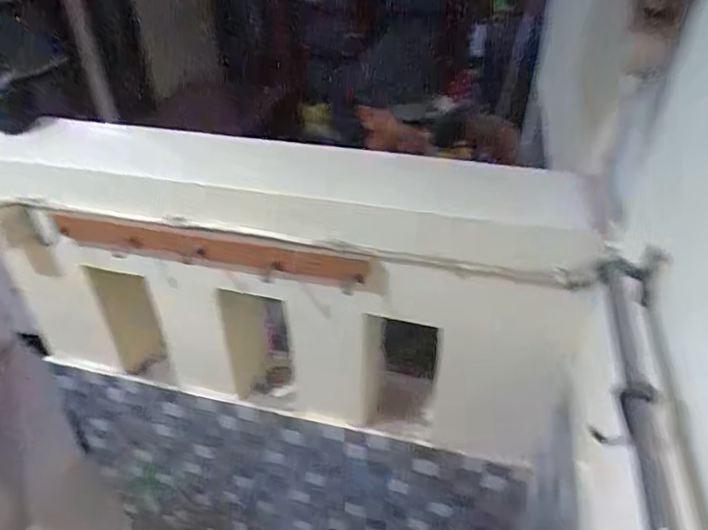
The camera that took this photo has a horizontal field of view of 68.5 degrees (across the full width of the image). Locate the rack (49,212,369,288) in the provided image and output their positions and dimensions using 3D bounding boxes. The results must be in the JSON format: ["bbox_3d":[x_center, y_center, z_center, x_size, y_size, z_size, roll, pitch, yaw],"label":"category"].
[{"bbox_3d":[-0.217,-0.024,0.746,0.485,0.054,0.027,7,38,11],"label":"rack"}]

